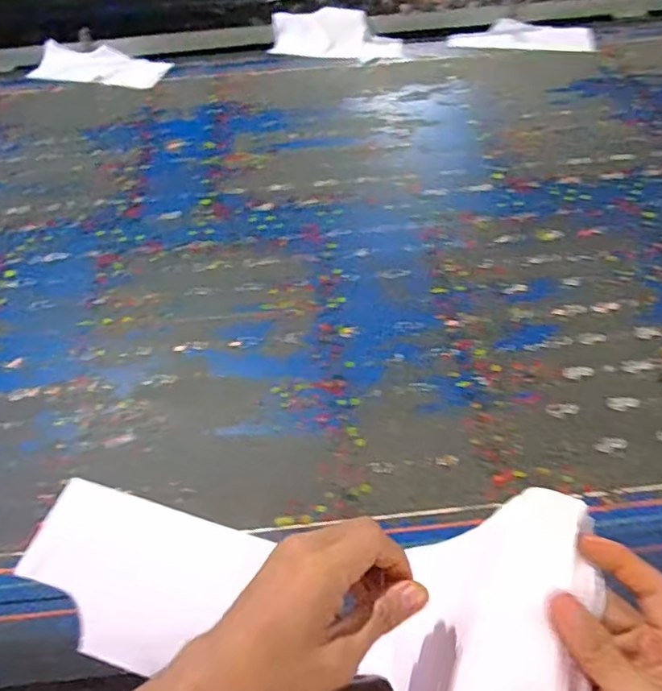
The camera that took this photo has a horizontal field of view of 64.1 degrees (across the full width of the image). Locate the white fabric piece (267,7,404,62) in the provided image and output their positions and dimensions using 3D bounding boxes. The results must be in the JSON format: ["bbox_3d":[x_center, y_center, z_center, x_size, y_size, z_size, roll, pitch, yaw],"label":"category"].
[{"bbox_3d":[0.017,-0.740,1.251,0.325,0.068,0.124,11,53,11],"label":"white fabric piece"}]

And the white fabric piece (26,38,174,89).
[{"bbox_3d":[-0.561,-0.672,1.285,0.337,0.053,0.179,13,53,13],"label":"white fabric piece"}]

